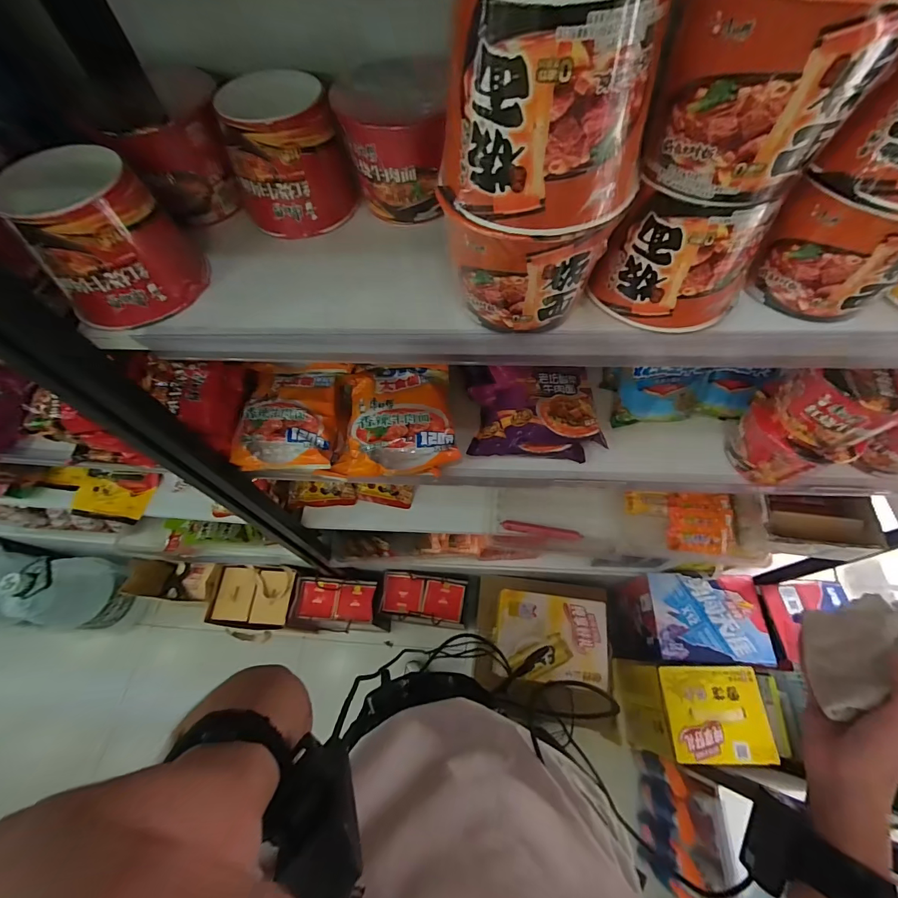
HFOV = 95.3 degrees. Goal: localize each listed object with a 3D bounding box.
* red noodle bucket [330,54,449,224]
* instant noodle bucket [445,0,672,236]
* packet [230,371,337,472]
[{"bbox_3d":[-0.054,-0.315,0.428,0.103,0.111,0.092,0,62,2],"label":"red noodle bucket"},{"bbox_3d":[0.067,-0.214,0.253,0.107,0.114,0.108,-1,62,2],"label":"instant noodle bucket"},{"bbox_3d":[-0.253,-0.048,0.636,0.157,0.077,0.144,-2,62,1],"label":"packet"}]

